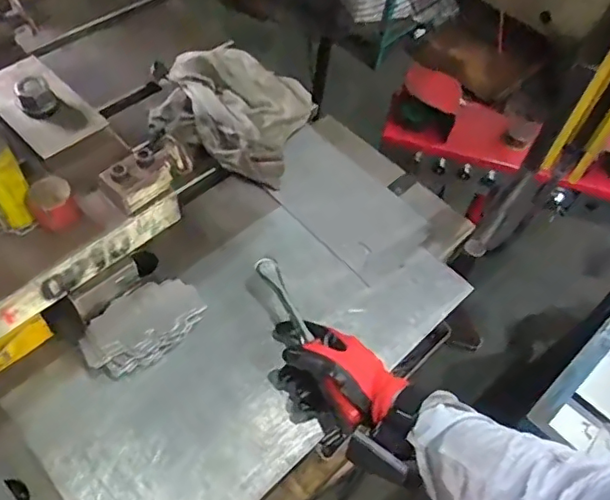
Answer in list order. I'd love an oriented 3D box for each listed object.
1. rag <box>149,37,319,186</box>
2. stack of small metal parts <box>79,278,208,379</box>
[{"bbox_3d":[-0.113,-0.203,0.806,0.218,0.070,0.186,16,56,6],"label":"rag"},{"bbox_3d":[-0.177,0.086,0.627,0.131,0.046,0.075,-29,62,-22],"label":"stack of small metal parts"}]

